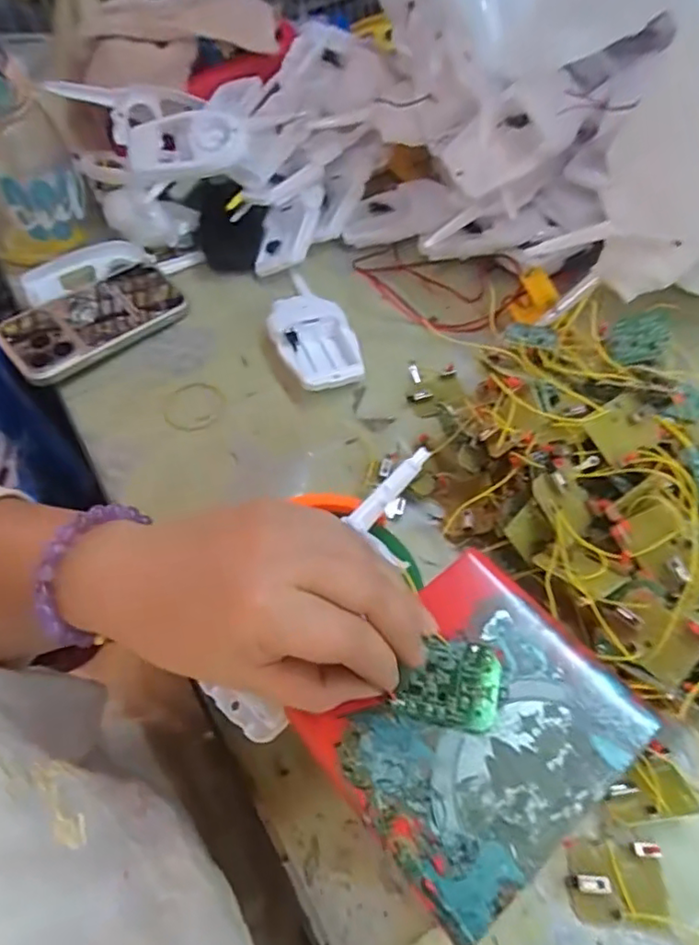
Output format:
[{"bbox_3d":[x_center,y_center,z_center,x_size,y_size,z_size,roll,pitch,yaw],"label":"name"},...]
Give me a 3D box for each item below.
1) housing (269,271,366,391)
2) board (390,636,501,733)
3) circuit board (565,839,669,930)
[{"bbox_3d":[-0.034,-0.121,0.491,0.063,0.030,0.143,-19,57,-7],"label":"housing"},{"bbox_3d":[0.041,0.087,0.245,0.039,0.004,0.033,11,82,13],"label":"board"},{"bbox_3d":[0.127,0.195,0.281,0.044,0.010,0.033,0,57,5],"label":"circuit board"}]

